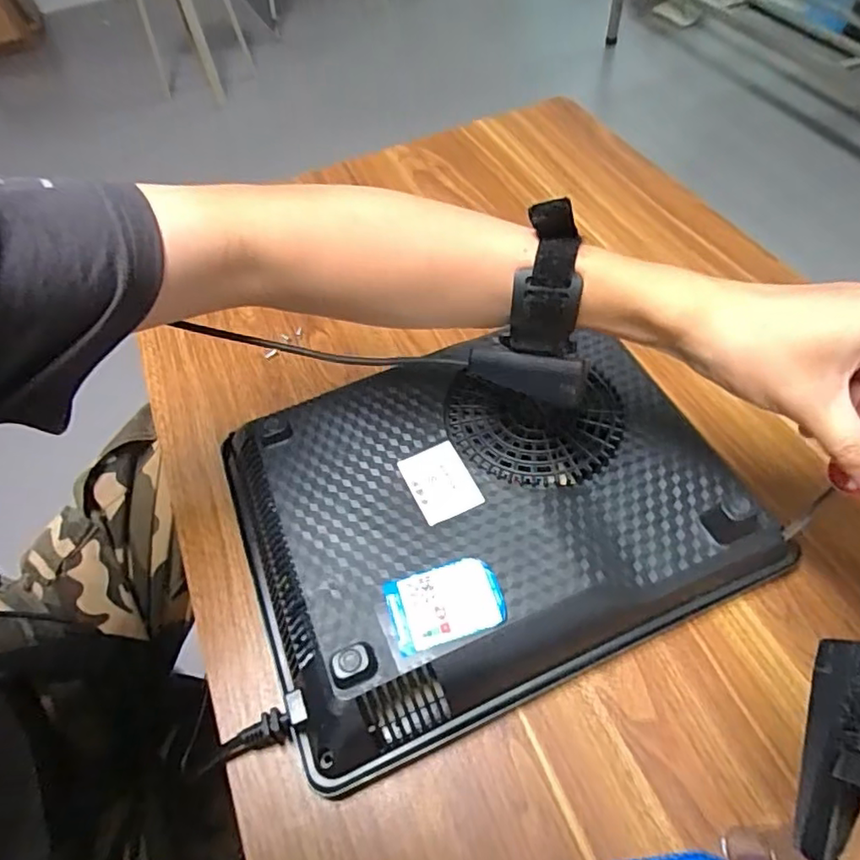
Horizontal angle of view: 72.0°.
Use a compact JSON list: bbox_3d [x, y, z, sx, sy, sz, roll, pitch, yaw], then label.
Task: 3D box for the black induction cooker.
[{"bbox_3d":[0.033,0.048,0.416,0.321,0.057,0.254,-22,56,-11],"label":"black induction cooker"}]

